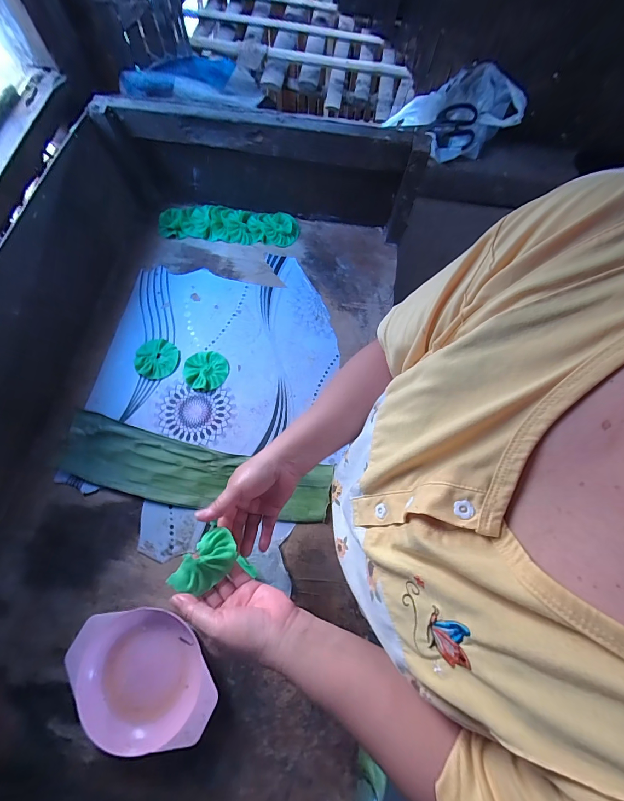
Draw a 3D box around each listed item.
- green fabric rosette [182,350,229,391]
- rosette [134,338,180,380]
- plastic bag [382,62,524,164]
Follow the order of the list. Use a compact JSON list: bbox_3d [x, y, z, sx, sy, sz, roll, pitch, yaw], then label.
[{"bbox_3d":[-0.183,-0.054,0.579,0.073,0.007,0.070,0,71,-1],"label":"green fabric rosette"},{"bbox_3d":[-0.270,-0.073,0.582,0.070,0.010,0.074,0,71,-1],"label":"rosette"},{"bbox_3d":[0.246,-0.506,0.594,0.209,0.095,0.084,8,71,0],"label":"plastic bag"}]

